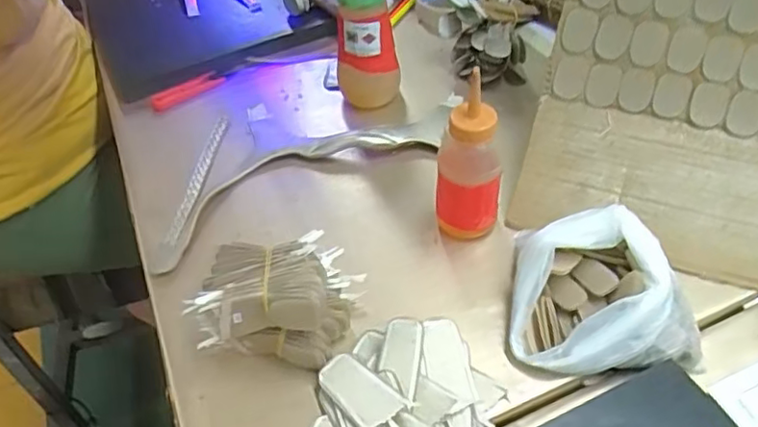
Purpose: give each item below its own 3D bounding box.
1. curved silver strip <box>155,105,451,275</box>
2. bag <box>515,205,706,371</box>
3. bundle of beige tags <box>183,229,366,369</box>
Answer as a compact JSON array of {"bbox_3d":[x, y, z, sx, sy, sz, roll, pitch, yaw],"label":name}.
[{"bbox_3d":[-0.069,-0.042,0.579,0.305,0.021,0.077,-25,49,-17],"label":"curved silver strip"},{"bbox_3d":[0.156,0.056,0.446,0.121,0.057,0.105,-6,46,0],"label":"bag"},{"bbox_3d":[-0.071,0.063,0.449,0.108,0.071,0.079,-1,46,5],"label":"bundle of beige tags"}]

